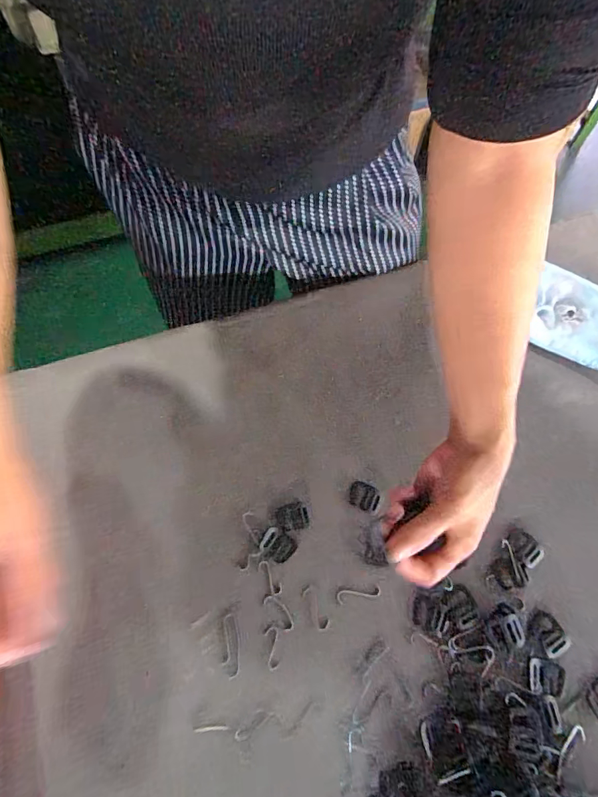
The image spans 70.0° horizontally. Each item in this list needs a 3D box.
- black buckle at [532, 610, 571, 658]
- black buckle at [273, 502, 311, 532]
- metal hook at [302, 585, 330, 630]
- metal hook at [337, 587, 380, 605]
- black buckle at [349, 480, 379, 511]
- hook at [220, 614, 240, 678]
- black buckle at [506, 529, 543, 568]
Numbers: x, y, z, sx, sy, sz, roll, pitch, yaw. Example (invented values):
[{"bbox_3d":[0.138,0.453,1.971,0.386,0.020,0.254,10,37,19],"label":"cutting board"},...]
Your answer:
[{"bbox_3d":[0.218,0.204,0.371,0.023,0.004,0.034,-18,67,-10],"label":"black buckle"},{"bbox_3d":[-0.007,0.113,0.409,0.032,0.004,0.026,-9,66,-6],"label":"black buckle"},{"bbox_3d":[0.014,0.185,0.377,0.012,0.004,0.036,-23,67,-14],"label":"metal hook"},{"bbox_3d":[0.053,0.176,0.383,0.039,0.004,0.011,-6,64,-6],"label":"metal hook"},{"bbox_3d":[0.064,0.096,0.419,0.029,0.005,0.026,21,66,8],"label":"black buckle"},{"bbox_3d":[-0.059,0.210,0.362,0.014,0.004,0.048,-7,64,-6],"label":"hook"},{"bbox_3d":[0.212,0.139,0.400,0.027,0.005,0.034,-28,69,-13],"label":"black buckle"}]

